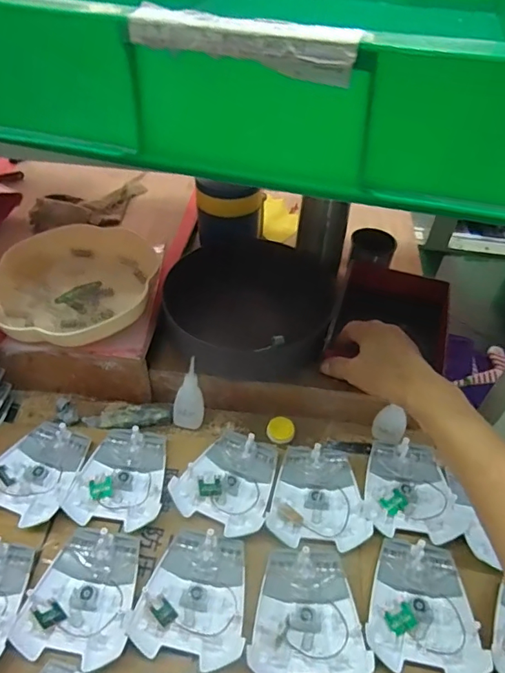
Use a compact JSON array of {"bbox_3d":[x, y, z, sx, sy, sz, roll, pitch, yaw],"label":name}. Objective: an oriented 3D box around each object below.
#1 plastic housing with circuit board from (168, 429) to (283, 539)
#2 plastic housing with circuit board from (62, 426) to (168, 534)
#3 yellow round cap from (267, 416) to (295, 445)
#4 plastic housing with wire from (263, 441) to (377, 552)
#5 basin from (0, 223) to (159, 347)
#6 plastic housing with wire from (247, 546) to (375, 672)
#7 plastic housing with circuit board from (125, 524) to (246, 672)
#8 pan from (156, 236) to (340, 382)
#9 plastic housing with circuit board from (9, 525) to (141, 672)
[{"bbox_3d":[-0.023,0.151,0.512,0.096,0.017,0.110,20,50,15],"label":"plastic housing with circuit board"},{"bbox_3d":[-0.137,0.150,0.513,0.092,0.017,0.109,12,48,8],"label":"plastic housing with circuit board"},{"bbox_3d":[0.034,0.111,0.565,0.031,0.012,0.030,2,47,-2],"label":"yellow round cap"},{"bbox_3d":[0.074,0.167,0.498,0.098,0.014,0.106,14,48,10],"label":"plastic housing with wire"},{"bbox_3d":[-0.218,-0.064,0.594,0.190,0.046,0.190,2,47,-2],"label":"basin"},{"bbox_3d":[0.050,0.247,0.426,0.096,0.012,0.108,3,47,0],"label":"plastic housing with wire"},{"bbox_3d":[-0.049,0.234,0.437,0.093,0.019,0.108,13,48,9],"label":"plastic housing with circuit board"},{"bbox_3d":[-0.009,-0.035,0.626,0.211,0.071,0.220,2,47,-2],"label":"pan"},{"bbox_3d":[-0.151,0.231,0.433,0.093,0.013,0.108,9,48,5],"label":"plastic housing with circuit board"}]

